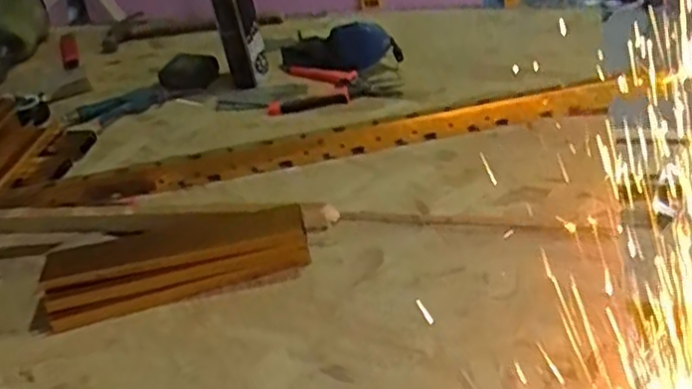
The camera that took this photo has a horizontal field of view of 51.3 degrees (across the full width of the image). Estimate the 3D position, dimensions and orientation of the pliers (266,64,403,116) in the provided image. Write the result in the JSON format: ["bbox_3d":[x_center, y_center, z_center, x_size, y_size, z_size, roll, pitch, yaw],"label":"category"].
[{"bbox_3d":[-0.018,-0.159,1.098,0.190,0.028,0.107,2,40,16],"label":"pliers"}]

